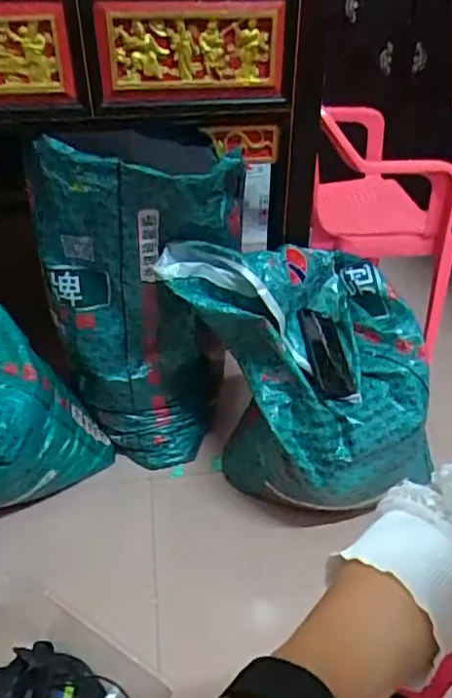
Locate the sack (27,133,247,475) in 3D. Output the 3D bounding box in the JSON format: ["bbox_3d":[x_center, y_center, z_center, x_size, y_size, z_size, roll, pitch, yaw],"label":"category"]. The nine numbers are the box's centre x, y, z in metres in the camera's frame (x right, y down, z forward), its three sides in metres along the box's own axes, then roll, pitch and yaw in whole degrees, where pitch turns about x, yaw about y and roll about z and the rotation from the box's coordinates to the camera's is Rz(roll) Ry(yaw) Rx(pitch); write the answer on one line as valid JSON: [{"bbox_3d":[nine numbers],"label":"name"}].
[{"bbox_3d":[-0.133,-0.046,0.961,0.298,0.581,0.128,-10,38,-15],"label":"sack"}]

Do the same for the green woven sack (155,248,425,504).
[{"bbox_3d":[0.128,0.059,0.951,0.397,0.398,0.283,-11,38,-16],"label":"green woven sack"}]

